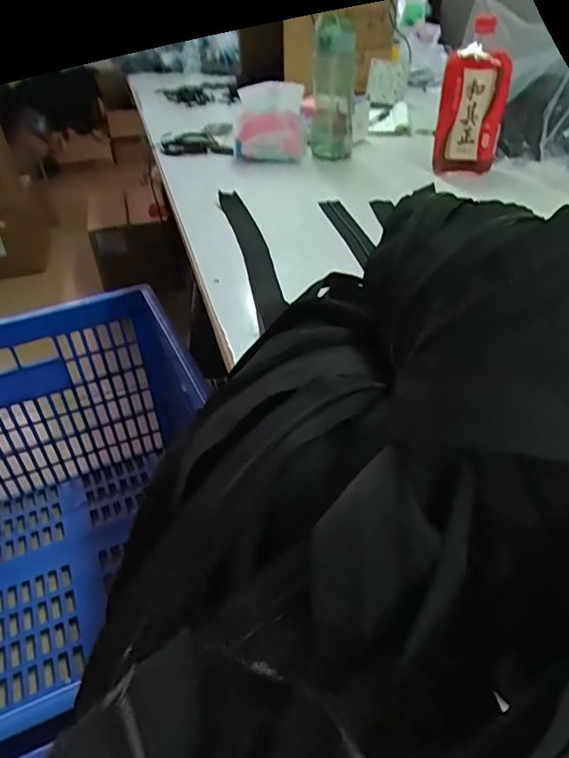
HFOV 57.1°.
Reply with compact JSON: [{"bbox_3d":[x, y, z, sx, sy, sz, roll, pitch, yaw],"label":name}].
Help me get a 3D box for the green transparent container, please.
[{"bbox_3d":[0.082,-0.475,0.895,0.075,0.208,0.064,2,39,5],"label":"green transparent container"}]

